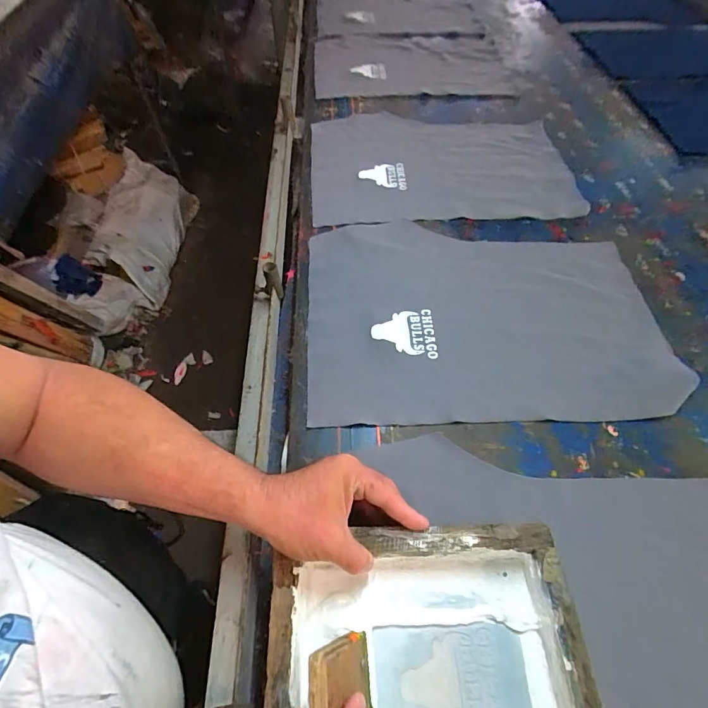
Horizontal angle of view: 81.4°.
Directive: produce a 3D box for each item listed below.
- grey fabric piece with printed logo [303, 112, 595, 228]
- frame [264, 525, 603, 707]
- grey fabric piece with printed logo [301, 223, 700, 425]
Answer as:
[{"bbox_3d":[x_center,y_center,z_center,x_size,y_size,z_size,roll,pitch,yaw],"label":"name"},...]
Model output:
[{"bbox_3d":[0.152,-0.368,0.786,0.468,0.010,0.338,0,56,1],"label":"grey fabric piece with printed logo"},{"bbox_3d":[0.059,0.275,0.332,0.252,0.046,0.239,-2,56,0],"label":"frame"},{"bbox_3d":[0.172,-0.065,0.583,0.466,0.009,0.346,-1,56,0],"label":"grey fabric piece with printed logo"}]

